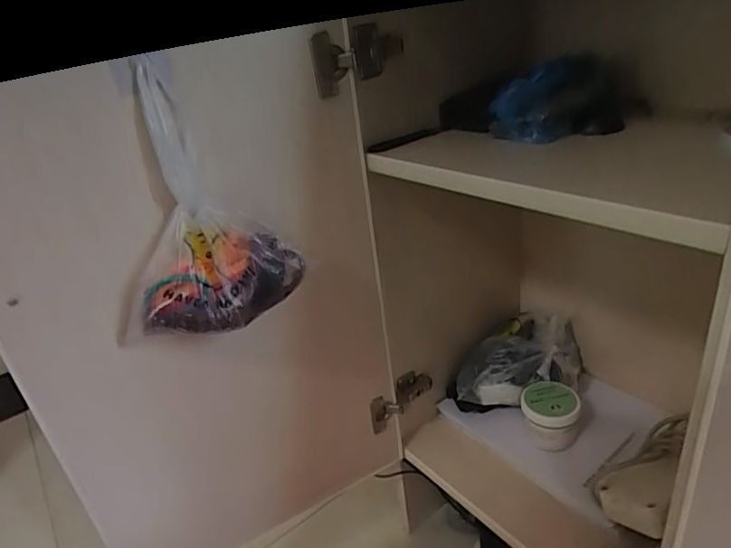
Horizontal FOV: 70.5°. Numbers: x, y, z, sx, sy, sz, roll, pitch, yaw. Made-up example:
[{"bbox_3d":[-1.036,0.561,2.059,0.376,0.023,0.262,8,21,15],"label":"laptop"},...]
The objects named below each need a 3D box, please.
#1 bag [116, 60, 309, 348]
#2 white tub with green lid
[{"bbox_3d":[-0.156,-0.056,0.460,0.170,0.210,0.091,-19,28,-20],"label":"bag"},{"bbox_3d":[0.261,0.204,0.736,0.077,0.076,0.065,1,28,18],"label":"white tub with green lid"}]

